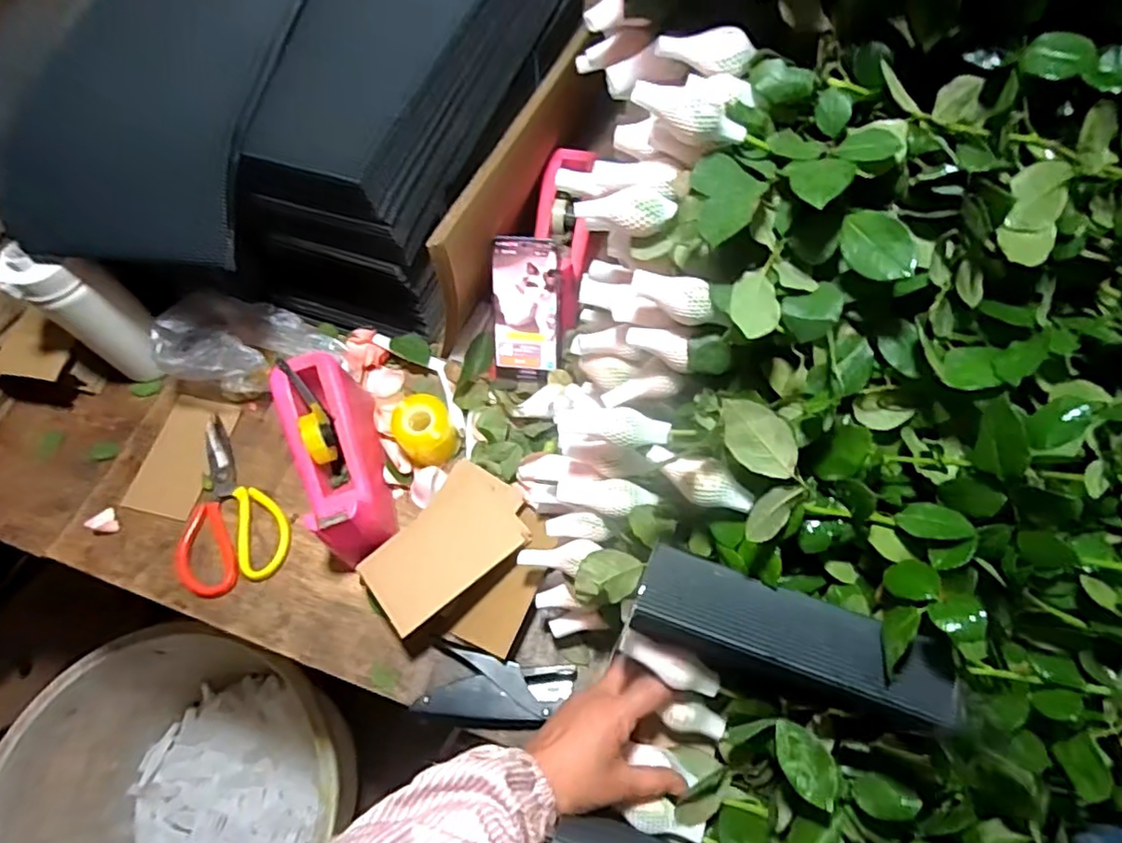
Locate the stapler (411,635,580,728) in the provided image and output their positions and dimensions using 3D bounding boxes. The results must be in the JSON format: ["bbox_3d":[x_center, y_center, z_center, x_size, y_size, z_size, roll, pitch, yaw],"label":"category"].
[{"bbox_3d":[-0.059,0.243,0.561,0.134,0.021,0.062,8,65,6],"label":"stapler"}]

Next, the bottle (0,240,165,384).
[{"bbox_3d":[-0.489,-0.107,0.657,0.068,0.181,0.053,14,66,9],"label":"bottle"}]

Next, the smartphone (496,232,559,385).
[{"bbox_3d":[-0.038,-0.121,0.681,0.074,0.157,0.009,6,25,12],"label":"smartphone"}]

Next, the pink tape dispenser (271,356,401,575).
[{"bbox_3d":[-0.224,0.040,0.623,0.074,0.099,0.200,-17,65,-6],"label":"pink tape dispenser"}]

